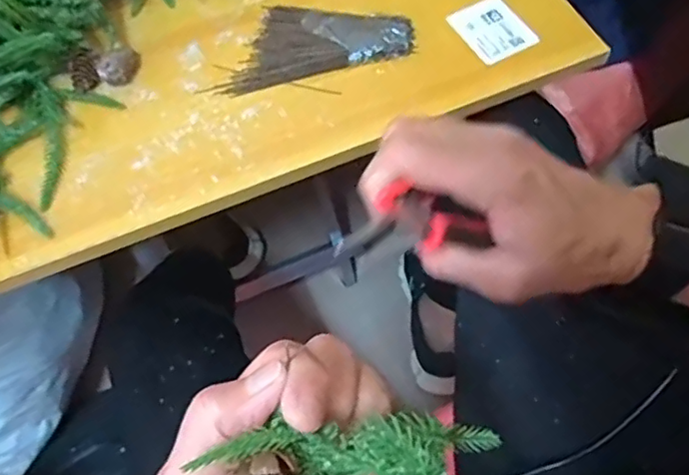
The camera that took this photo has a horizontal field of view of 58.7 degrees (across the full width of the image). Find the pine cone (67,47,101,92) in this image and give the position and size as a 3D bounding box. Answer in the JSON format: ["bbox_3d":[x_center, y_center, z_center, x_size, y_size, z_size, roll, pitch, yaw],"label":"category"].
[{"bbox_3d":[-0.197,-0.126,0.465,0.024,0.019,0.024,-24,63,-10],"label":"pine cone"}]

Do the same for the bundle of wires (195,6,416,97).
[{"bbox_3d":[-0.023,-0.146,0.470,0.148,0.016,0.083,2,62,4],"label":"bundle of wires"}]

